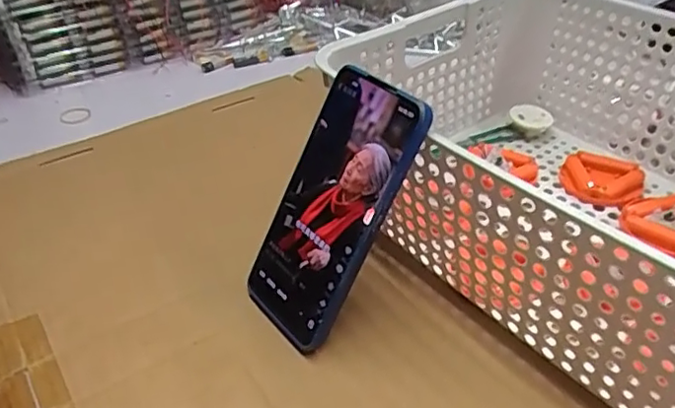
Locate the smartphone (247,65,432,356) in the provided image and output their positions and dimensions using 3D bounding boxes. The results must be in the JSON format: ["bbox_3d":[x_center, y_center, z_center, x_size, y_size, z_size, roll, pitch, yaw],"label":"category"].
[{"bbox_3d":[-0.005,0.002,0.366,0.014,0.167,0.075,11,22,-42],"label":"smartphone"}]

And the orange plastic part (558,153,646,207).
[{"bbox_3d":[0.215,-0.020,0.486,0.061,0.012,0.062,-1,36,1],"label":"orange plastic part"}]

